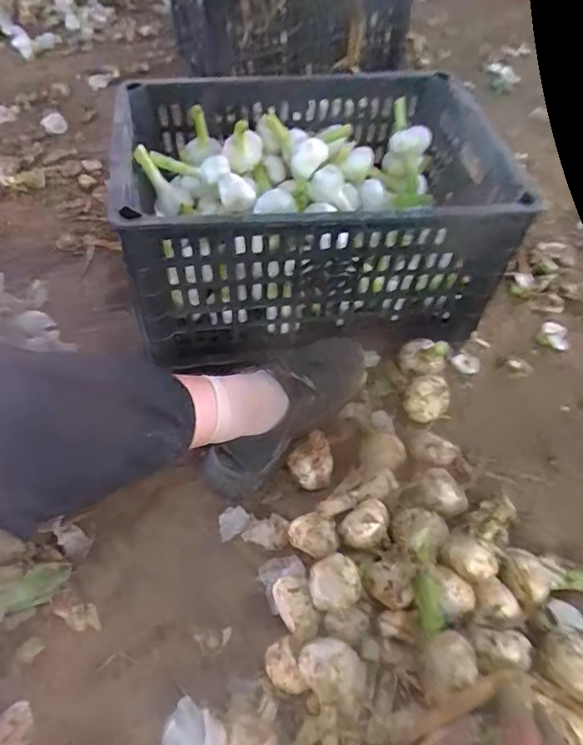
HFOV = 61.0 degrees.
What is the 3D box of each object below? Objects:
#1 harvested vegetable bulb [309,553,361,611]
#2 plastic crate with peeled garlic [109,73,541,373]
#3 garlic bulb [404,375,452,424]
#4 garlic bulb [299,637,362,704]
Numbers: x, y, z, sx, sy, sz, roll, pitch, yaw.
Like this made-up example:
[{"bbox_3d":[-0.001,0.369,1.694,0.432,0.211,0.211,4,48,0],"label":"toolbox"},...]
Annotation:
[{"bbox_3d":[0.040,0.196,0.462,0.044,0.033,0.045,-4,57,-4],"label":"harvested vegetable bulb"},{"bbox_3d":[0.023,-0.219,0.666,0.424,0.242,0.345,-5,57,-4],"label":"plastic crate with peeled garlic"},{"bbox_3d":[0.167,0.035,0.612,0.050,0.055,0.050,0,57,-1],"label":"garlic bulb"},{"bbox_3d":[0.035,0.257,0.428,0.050,0.035,0.048,0,57,-1],"label":"garlic bulb"}]

